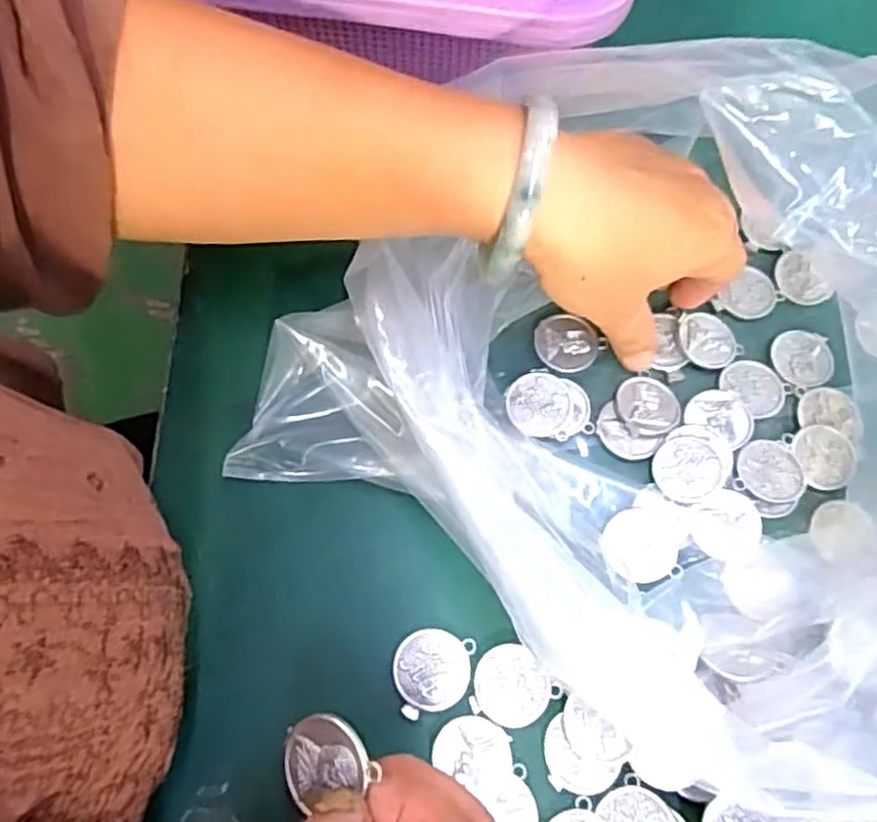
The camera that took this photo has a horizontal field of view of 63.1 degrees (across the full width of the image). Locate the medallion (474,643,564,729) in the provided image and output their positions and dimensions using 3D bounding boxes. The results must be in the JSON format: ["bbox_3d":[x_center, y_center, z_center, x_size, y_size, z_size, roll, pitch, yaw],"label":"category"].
[{"bbox_3d":[0.029,0.106,0.274,0.029,0.004,0.029,1,69,-3],"label":"medallion"}]

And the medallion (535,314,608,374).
[{"bbox_3d":[0.059,-0.031,0.331,0.028,0.004,0.028,1,69,-3],"label":"medallion"}]

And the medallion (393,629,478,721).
[{"bbox_3d":[-0.002,0.102,0.276,0.029,0.004,0.032,9,69,0],"label":"medallion"}]

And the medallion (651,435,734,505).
[{"bbox_3d":[0.110,0.024,0.306,0.033,0.004,0.029,-8,70,-6],"label":"medallion"}]

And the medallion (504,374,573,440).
[{"bbox_3d":[0.045,-0.003,0.317,0.028,0.005,0.028,12,69,1],"label":"medallion"}]

